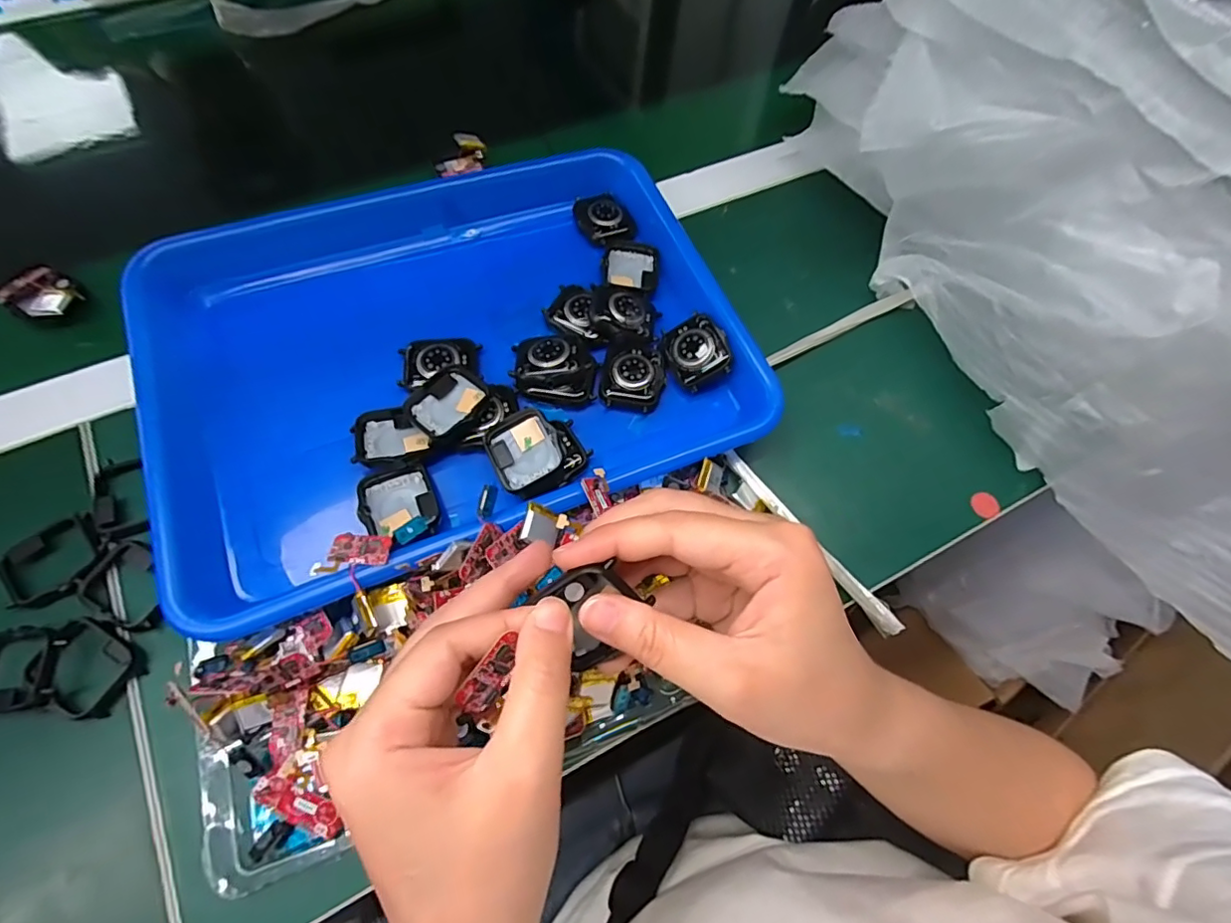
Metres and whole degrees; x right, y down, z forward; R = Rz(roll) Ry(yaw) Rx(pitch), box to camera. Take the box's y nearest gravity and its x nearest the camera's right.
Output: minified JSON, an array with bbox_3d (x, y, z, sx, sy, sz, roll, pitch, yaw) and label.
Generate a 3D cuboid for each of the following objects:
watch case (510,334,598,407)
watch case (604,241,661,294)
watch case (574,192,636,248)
[{"bbox_3d":[-0.035,-0.056,0.323,0.049,0.012,0.040,4,65,-1],"label":"watch case"},{"bbox_3d":[0.011,-0.131,0.372,0.037,0.007,0.041,1,65,-3],"label":"watch case"},{"bbox_3d":[-0.006,-0.167,0.386,0.036,0.012,0.045,-27,70,-15],"label":"watch case"}]

